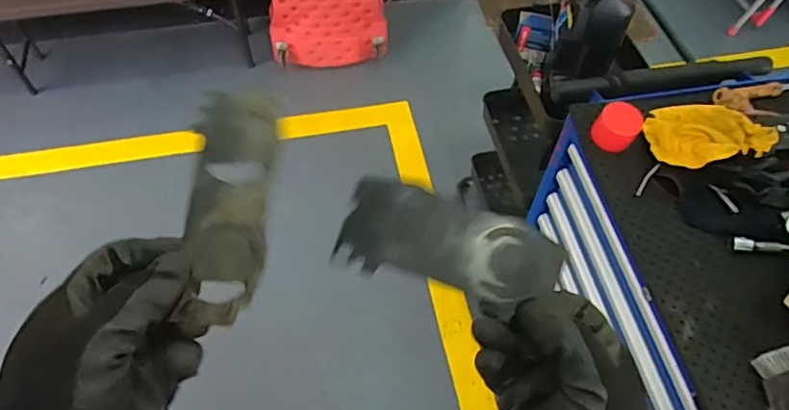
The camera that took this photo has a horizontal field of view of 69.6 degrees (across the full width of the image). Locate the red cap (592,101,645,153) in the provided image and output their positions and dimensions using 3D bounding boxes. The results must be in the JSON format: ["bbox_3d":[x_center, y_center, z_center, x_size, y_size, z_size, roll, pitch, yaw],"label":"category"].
[{"bbox_3d":[0.357,-0.127,0.910,0.064,0.040,0.072,40,64,22],"label":"red cap"}]

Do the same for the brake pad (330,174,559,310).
[{"bbox_3d":[0.035,0.025,0.341,0.130,0.010,0.052,18,87,-1],"label":"brake pad"}]

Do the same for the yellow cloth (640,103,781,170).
[{"bbox_3d":[0.489,-0.115,0.889,0.168,0.027,0.159,-6,38,9],"label":"yellow cloth"}]

